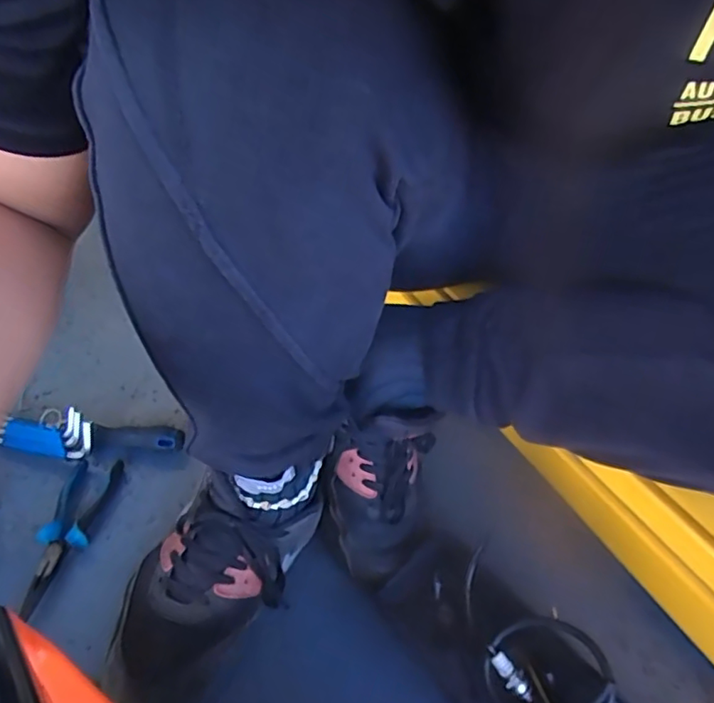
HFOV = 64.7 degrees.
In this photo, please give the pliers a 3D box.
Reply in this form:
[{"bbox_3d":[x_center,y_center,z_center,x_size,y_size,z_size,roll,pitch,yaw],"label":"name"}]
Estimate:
[{"bbox_3d":[-0.284,0.171,0.545,0.051,0.018,0.173,3,38,3],"label":"pliers"}]

